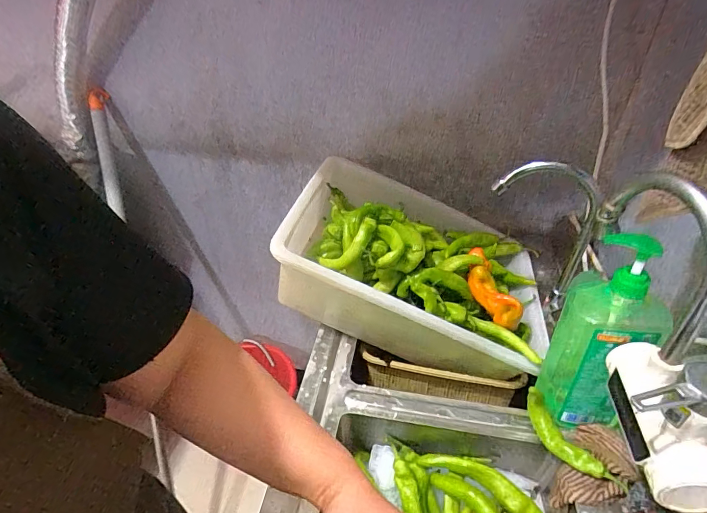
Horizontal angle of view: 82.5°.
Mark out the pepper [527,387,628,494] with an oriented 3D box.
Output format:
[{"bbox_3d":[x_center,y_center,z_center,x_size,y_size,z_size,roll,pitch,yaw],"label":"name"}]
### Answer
[{"bbox_3d":[0.278,0.240,0.523,0.025,0.047,0.139,-22,42,-26],"label":"pepper"}]

